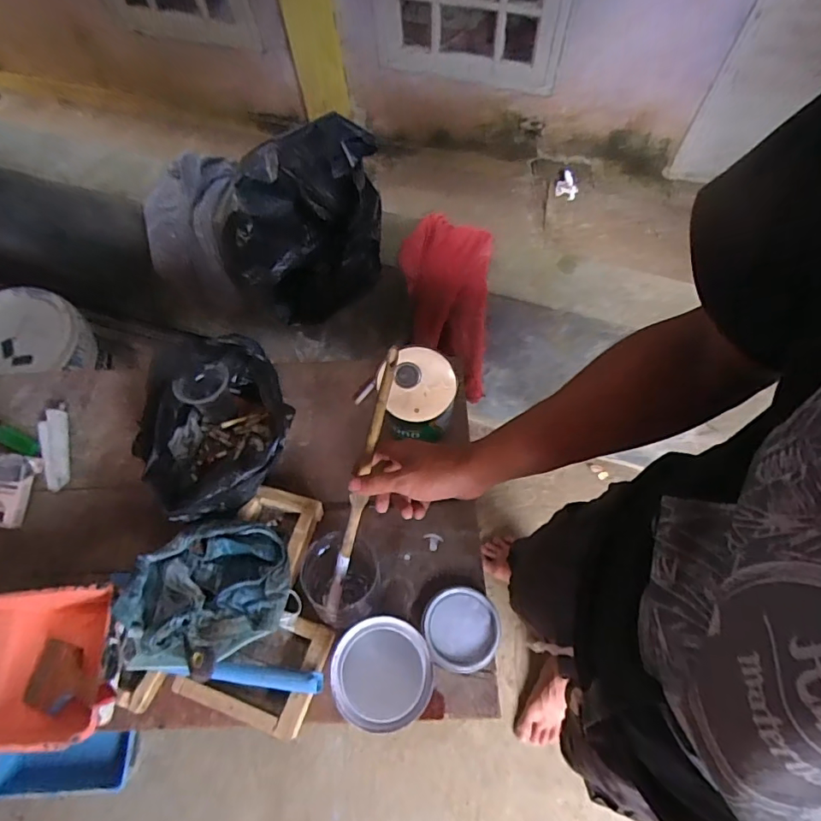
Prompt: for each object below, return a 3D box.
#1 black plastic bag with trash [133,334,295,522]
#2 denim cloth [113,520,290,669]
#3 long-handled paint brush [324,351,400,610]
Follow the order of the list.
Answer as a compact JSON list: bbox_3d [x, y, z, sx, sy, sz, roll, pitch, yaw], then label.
[{"bbox_3d":[-0.262,0.024,0.675,0.192,0.134,0.207,-24,69,-7],"label":"black plastic bag with trash"},{"bbox_3d":[-0.249,0.218,0.602,0.194,0.073,0.165,-14,68,-3],"label":"denim cloth"},{"bbox_3d":[-0.055,0.089,0.543,0.015,0.014,0.326,17,110,7],"label":"long-handled paint brush"}]

